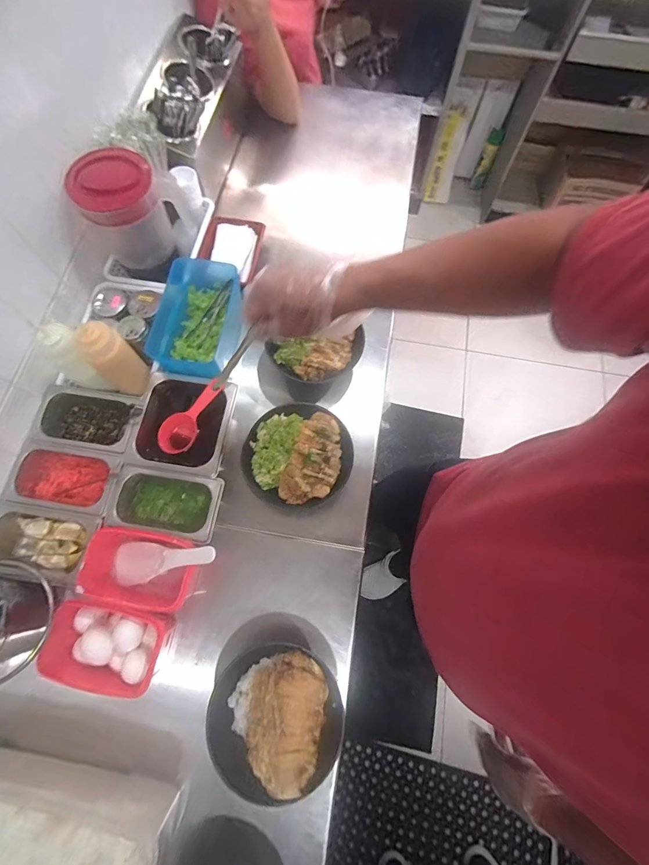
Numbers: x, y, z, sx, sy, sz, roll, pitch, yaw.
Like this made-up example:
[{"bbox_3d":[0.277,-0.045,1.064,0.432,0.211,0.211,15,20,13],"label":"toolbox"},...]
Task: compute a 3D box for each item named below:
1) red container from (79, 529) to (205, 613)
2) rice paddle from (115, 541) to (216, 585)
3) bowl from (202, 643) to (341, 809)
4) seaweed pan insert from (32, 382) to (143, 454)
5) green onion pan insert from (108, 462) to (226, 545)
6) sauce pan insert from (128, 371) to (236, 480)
[{"bbox_3d":[-0.284,0.209,0.578,0.160,0.076,0.107,9,71,2],"label":"red container"},{"bbox_3d":[-0.247,0.195,0.566,0.218,0.022,0.063,-15,69,29],"label":"rice paddle"},{"bbox_3d":[-0.069,0.399,0.526,0.183,0.062,0.171,0,71,-1],"label":"bowl"},{"bbox_3d":[-0.406,-0.019,0.657,0.185,0.075,0.103,11,71,2],"label":"seaweed pan insert"},{"bbox_3d":[-0.260,0.123,0.631,0.173,0.069,0.101,9,71,2],"label":"green onion pan insert"},{"bbox_3d":[-0.243,-0.005,0.679,0.155,0.103,0.167,9,71,2],"label":"sauce pan insert"}]

